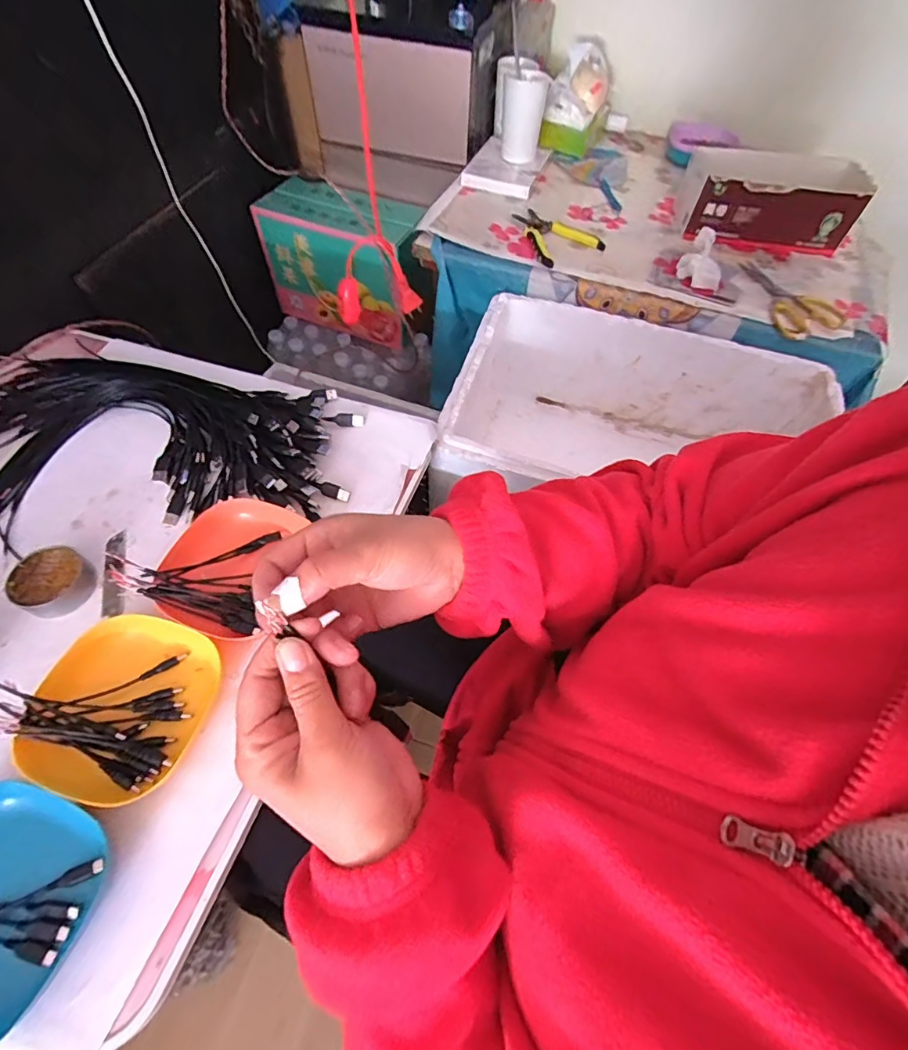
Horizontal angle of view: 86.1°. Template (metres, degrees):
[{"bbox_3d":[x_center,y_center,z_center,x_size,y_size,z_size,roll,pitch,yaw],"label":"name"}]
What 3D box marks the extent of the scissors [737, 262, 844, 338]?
[{"bbox_3d":[0.521,-0.352,0.750,0.114,0.017,0.176,-8,59,-8],"label":"scissors"}]

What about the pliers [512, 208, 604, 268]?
[{"bbox_3d":[0.171,-0.491,0.819,0.118,0.009,0.149,-19,61,-14],"label":"pliers"}]

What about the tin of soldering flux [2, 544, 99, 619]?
[{"bbox_3d":[-0.386,0.055,0.470,0.064,0.027,0.063,1,58,-2],"label":"tin of soldering flux"}]

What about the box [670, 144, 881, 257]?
[{"bbox_3d":[0.523,-0.549,0.820,0.275,0.100,0.155,3,58,-1],"label":"box"}]

